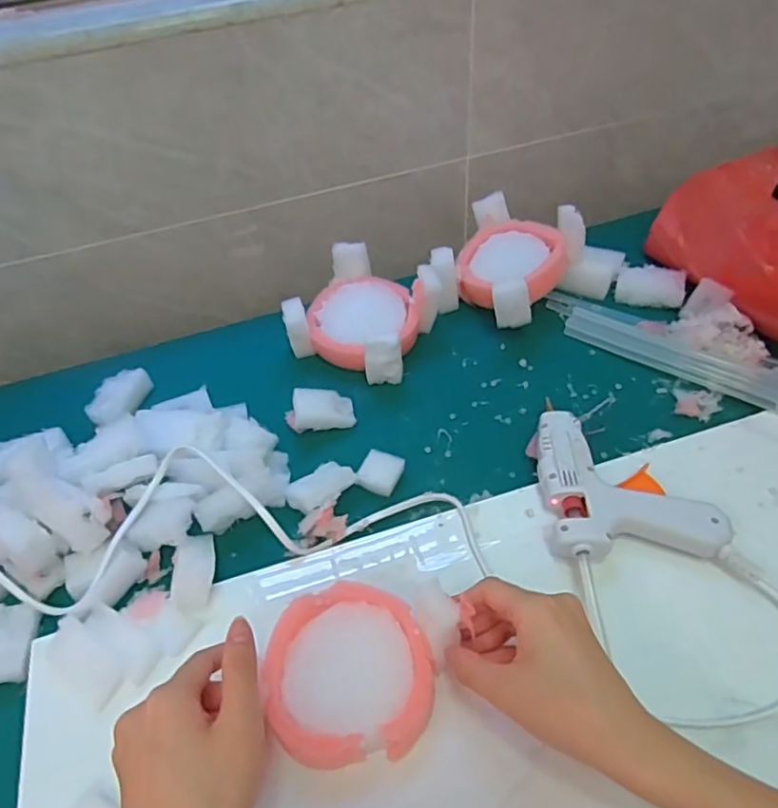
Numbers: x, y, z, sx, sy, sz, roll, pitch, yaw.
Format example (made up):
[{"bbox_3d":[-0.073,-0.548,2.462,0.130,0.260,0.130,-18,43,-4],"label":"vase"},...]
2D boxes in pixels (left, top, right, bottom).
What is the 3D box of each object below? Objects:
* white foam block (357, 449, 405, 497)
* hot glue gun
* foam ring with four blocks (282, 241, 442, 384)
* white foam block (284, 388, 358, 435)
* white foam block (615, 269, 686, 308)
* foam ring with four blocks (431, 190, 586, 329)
[{"bbox_3d":[-0.006,0.052,0.462,0.028,0.012,0.032,17,53,17],"label":"white foam block"},{"bbox_3d":[0.160,0.050,0.428,0.108,0.027,0.126,-2,50,2],"label":"hot glue gun"},{"bbox_3d":[-0.020,-0.086,0.561,0.119,0.051,0.122,21,54,20],"label":"foam ring with four blocks"},{"bbox_3d":[-0.056,0.004,0.496,0.053,0.028,0.025,-9,50,-4],"label":"white foam block"},{"bbox_3d":[0.247,-0.110,0.580,0.060,0.022,0.030,12,52,14],"label":"white foam block"},{"bbox_3d":[0.106,-0.126,0.578,0.116,0.066,0.147,23,55,21],"label":"foam ring with four blocks"}]

